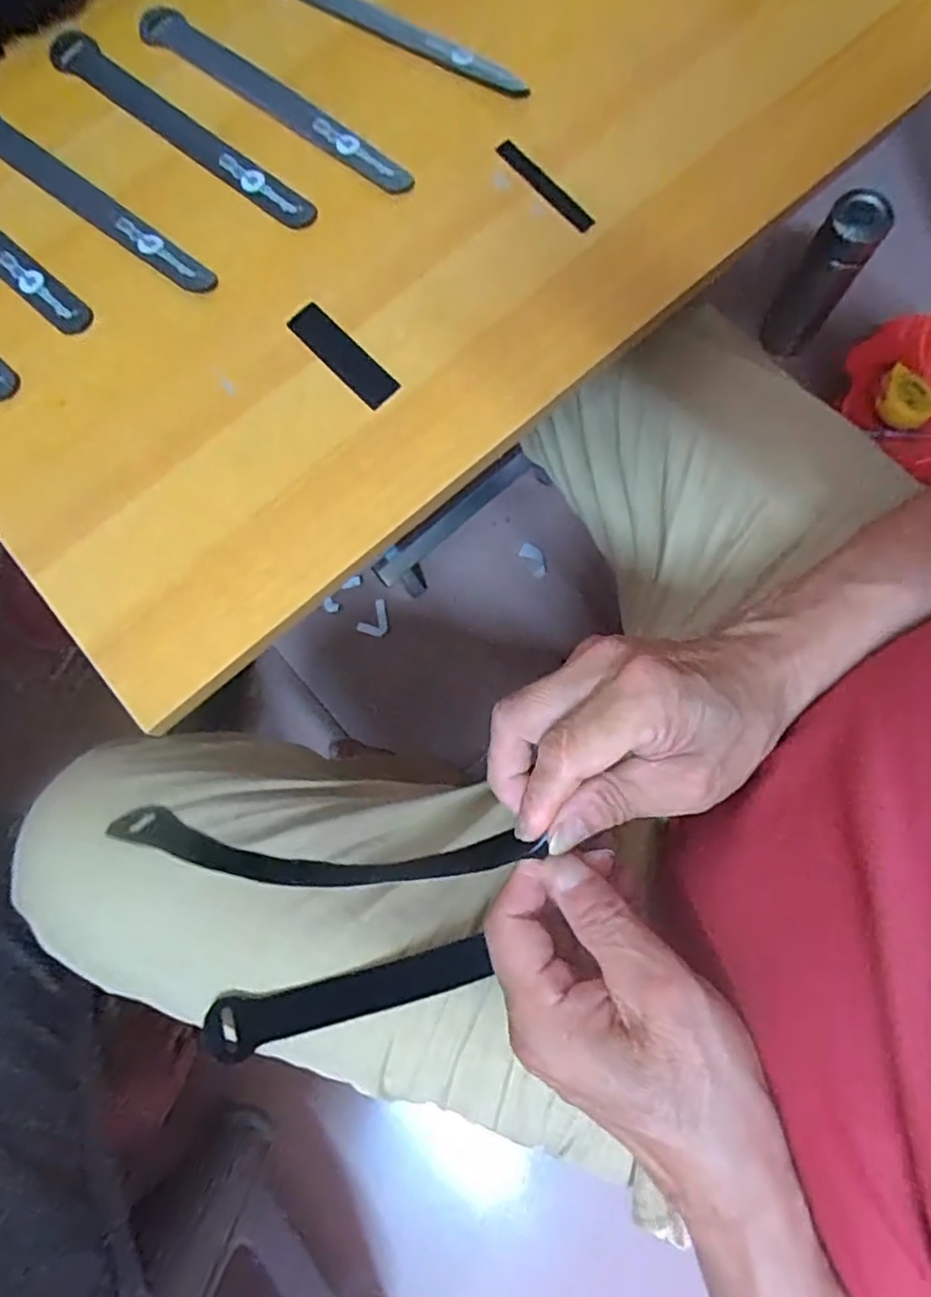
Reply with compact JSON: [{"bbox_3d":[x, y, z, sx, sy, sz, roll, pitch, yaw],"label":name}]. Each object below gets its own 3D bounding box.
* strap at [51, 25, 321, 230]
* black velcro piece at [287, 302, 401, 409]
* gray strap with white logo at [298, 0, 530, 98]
[{"bbox_3d":[-0.155,-0.284,0.359,0.190,0.006,0.024,38,82,7],"label":"strap"},{"bbox_3d":[-0.062,-0.149,0.333,0.019,0.004,0.067,-44,82,-7],"label":"black velcro piece"},{"bbox_3d":[-0.048,-0.343,0.361,0.186,0.017,0.012,32,81,6],"label":"gray strap with white logo"}]

